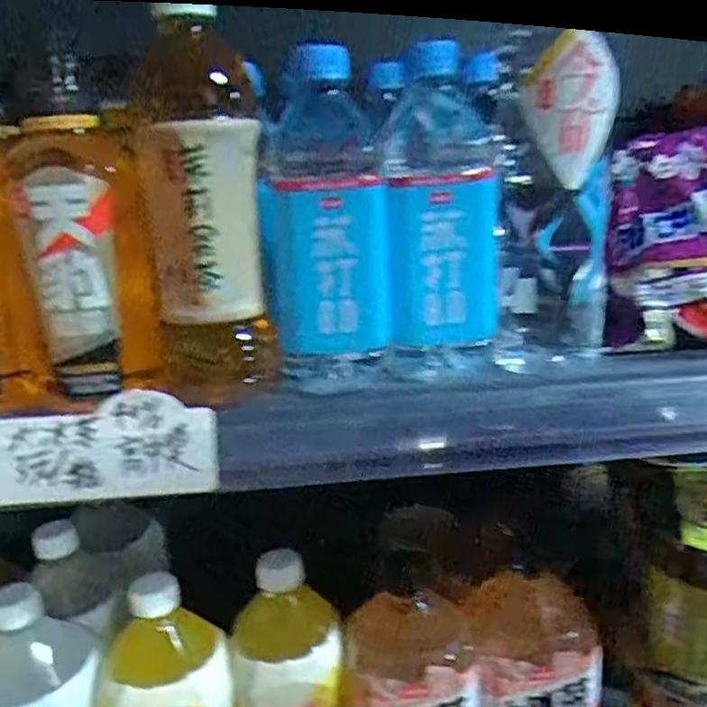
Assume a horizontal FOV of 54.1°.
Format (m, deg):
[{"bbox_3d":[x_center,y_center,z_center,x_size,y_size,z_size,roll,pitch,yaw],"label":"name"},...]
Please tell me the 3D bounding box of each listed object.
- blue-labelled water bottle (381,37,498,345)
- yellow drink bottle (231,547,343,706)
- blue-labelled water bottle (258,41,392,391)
[{"bbox_3d":[0.049,-0.085,0.380,0.057,0.150,0.056,1,18,12],"label":"blue-labelled water bottle"},{"bbox_3d":[-0.048,0.236,0.499,0.073,0.190,0.082,-6,18,-11],"label":"yellow drink bottle"},{"bbox_3d":[-0.020,-0.074,0.382,0.062,0.168,0.067,-7,18,-12],"label":"blue-labelled water bottle"}]

